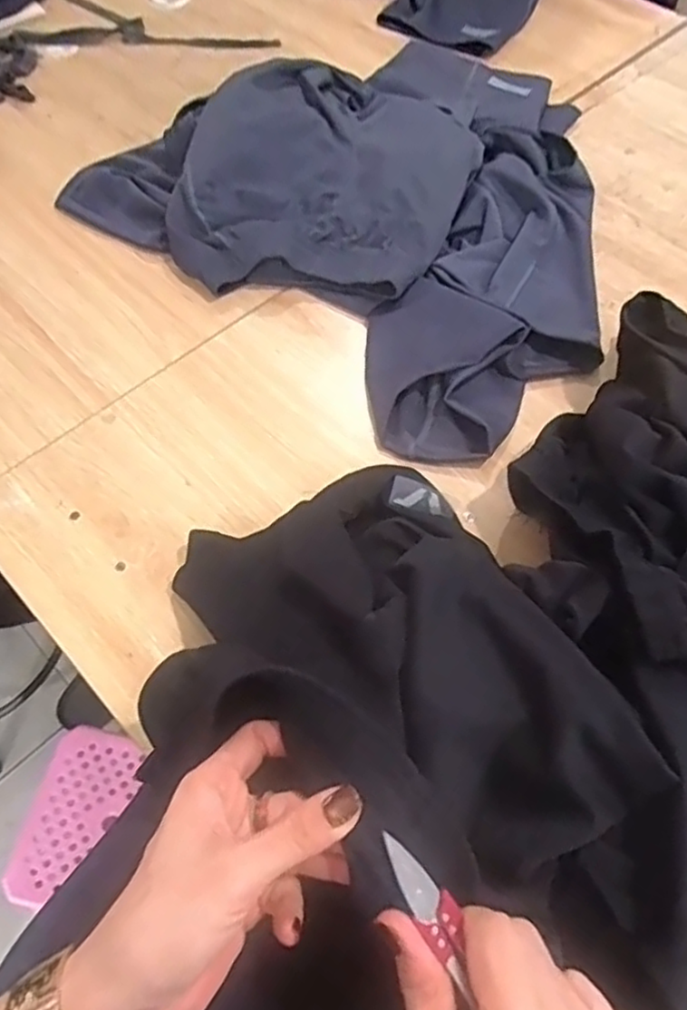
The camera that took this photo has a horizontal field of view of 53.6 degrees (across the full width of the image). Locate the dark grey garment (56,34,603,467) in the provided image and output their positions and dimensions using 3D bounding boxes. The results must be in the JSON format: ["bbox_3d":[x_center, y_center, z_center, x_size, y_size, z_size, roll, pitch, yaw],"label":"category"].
[{"bbox_3d":[0.069,-0.369,0.737,0.561,0.089,0.532,39,68,20],"label":"dark grey garment"}]

